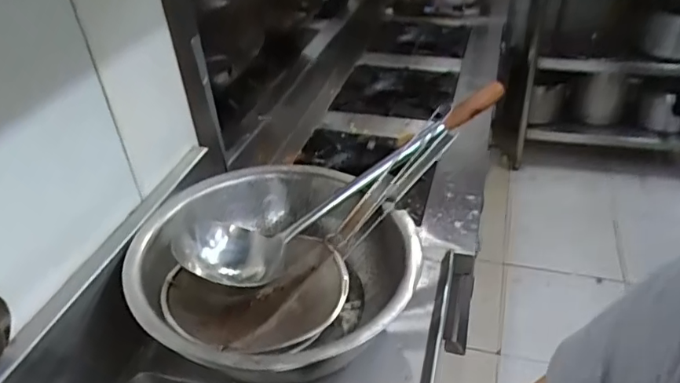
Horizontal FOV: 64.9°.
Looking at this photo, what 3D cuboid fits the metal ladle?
[{"bbox_3d":[0.019,-0.033,0.757,0.519,0.095,0.115,-31,43,-15],"label":"metal ladle"}]

